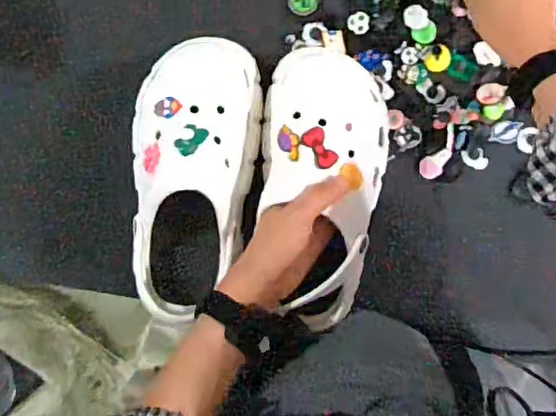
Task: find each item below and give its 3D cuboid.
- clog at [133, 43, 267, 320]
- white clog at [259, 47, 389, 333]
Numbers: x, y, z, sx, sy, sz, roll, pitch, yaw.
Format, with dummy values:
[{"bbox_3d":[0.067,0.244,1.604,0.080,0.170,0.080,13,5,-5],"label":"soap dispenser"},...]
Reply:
[{"bbox_3d":[-0.075,-0.023,0.498,0.101,0.078,0.235,9,97,0],"label":"clog"},{"bbox_3d":[0.043,-0.018,0.498,0.109,0.083,0.238,-3,91,2],"label":"white clog"}]

